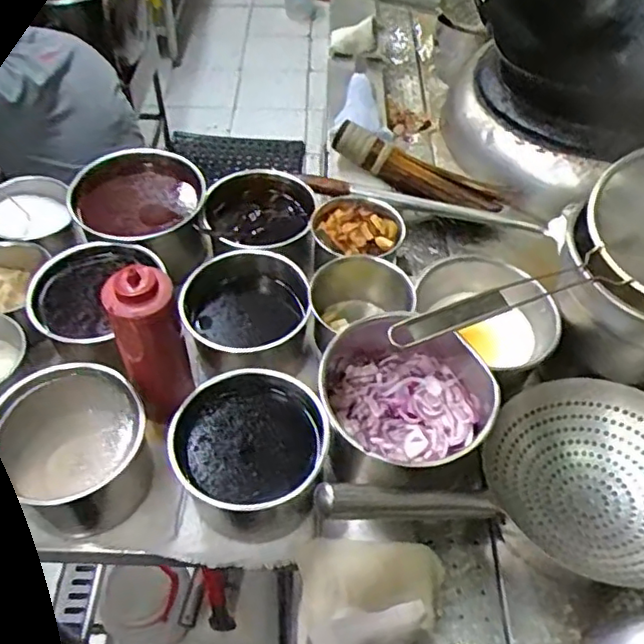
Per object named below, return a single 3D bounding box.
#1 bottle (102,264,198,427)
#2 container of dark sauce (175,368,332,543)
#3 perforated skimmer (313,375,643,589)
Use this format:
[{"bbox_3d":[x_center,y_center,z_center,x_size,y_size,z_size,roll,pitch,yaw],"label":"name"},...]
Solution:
[{"bbox_3d":[-0.189,0.011,0.688,0.072,0.180,0.073,-15,53,-15],"label":"bottle"},{"bbox_3d":[-0.075,0.147,0.677,0.150,0.116,0.155,1,51,-2],"label":"container of dark sauce"},{"bbox_3d":[0.199,0.163,0.645,0.417,0.128,0.234,-7,51,-9],"label":"perforated skimmer"}]

